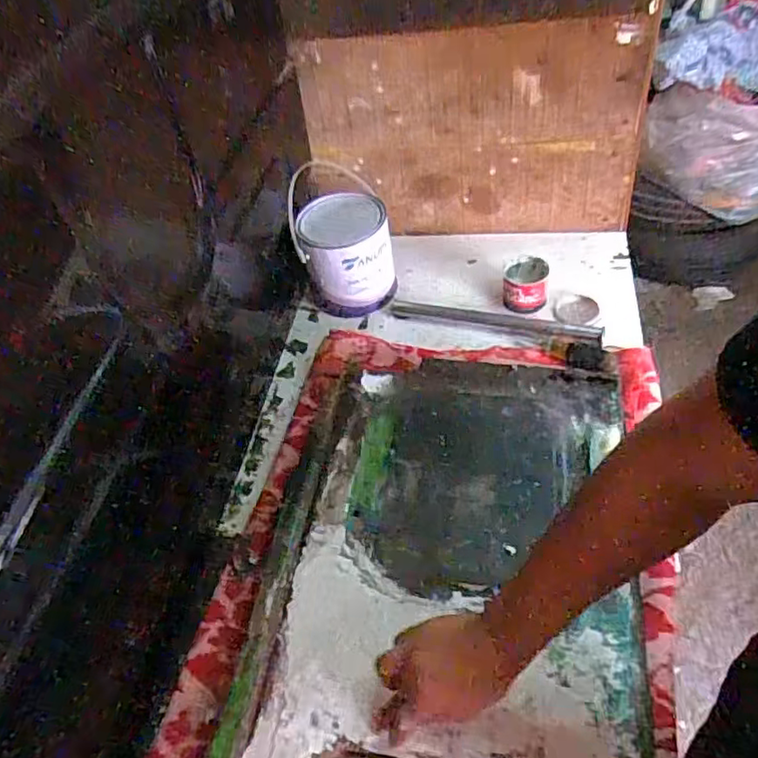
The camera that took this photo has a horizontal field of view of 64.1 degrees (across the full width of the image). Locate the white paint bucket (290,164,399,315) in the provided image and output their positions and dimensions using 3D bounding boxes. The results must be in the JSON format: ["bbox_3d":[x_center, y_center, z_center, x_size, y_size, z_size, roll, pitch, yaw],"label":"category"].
[{"bbox_3d":[-0.051,-0.220,1.024,0.147,0.166,0.150,-13,47,2],"label":"white paint bucket"}]

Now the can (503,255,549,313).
[{"bbox_3d":[0.237,-0.151,0.978,0.075,0.058,0.083,8,51,14],"label":"can"}]

